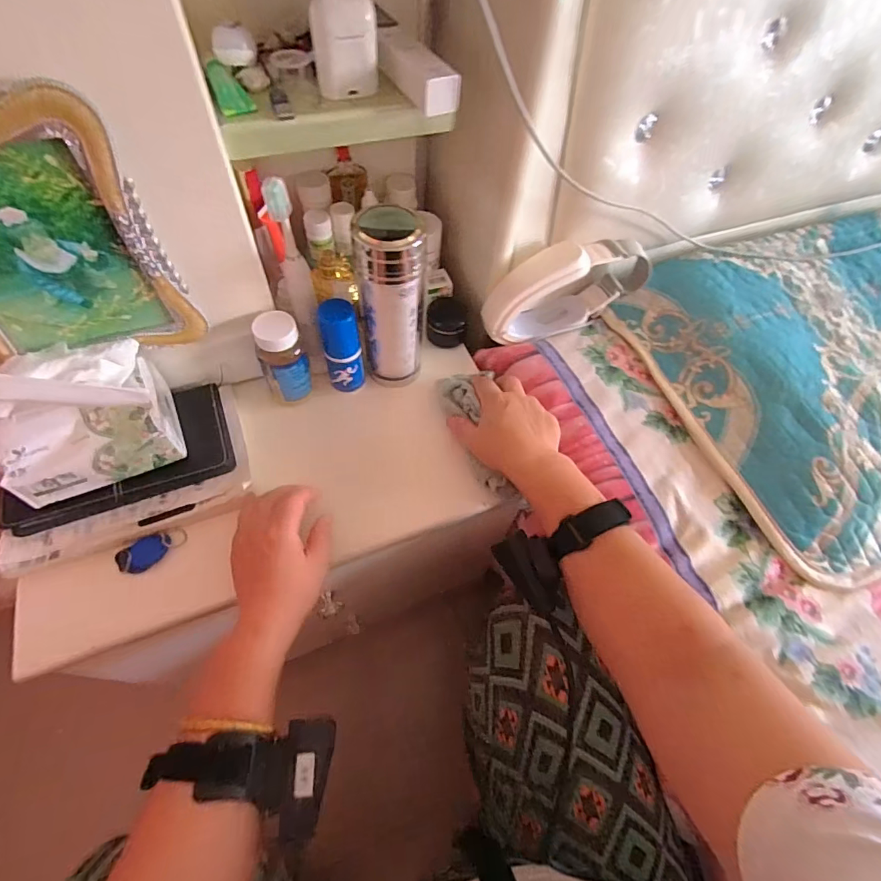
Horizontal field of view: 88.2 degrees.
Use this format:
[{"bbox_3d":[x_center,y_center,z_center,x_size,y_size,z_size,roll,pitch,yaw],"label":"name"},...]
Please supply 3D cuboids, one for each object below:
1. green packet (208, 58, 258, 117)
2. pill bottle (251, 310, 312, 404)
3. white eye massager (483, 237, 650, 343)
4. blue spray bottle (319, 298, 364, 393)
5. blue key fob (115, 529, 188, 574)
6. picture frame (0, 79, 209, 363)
[{"bbox_3d":[-0.160,-0.266,0.343,0.024,0.005,0.058,-23,75,-17],"label":"green packet"},{"bbox_3d":[-0.155,-0.076,0.455,0.044,0.100,0.044,-18,62,-14],"label":"pill bottle"},{"bbox_3d":[0.151,-0.184,0.523,0.203,0.083,0.064,-24,63,-17],"label":"white eye massager"},{"bbox_3d":[-0.101,-0.096,0.467,0.037,0.093,0.043,-11,60,-11],"label":"blue spray bottle"},{"bbox_3d":[-0.256,0.096,0.403,0.056,0.013,0.025,-28,65,-20],"label":"blue key fob"},{"bbox_3d":[-0.273,-0.127,0.310,0.149,0.181,0.012,-19,62,-15],"label":"picture frame"}]

